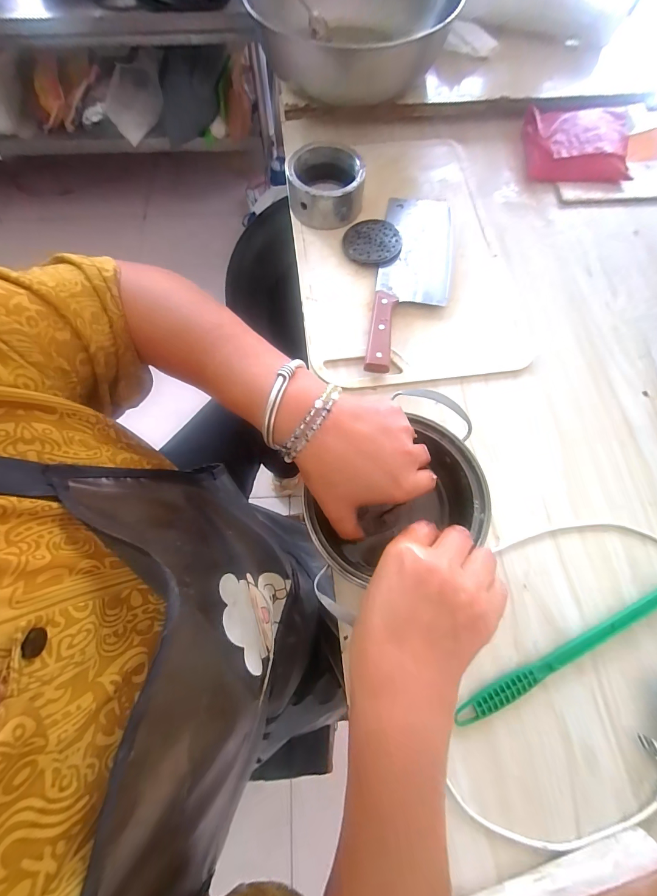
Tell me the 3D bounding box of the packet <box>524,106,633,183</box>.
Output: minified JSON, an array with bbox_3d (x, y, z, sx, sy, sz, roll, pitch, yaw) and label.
[{"bbox_3d":[0.373,-0.450,0.517,0.142,0.034,0.127,3,73,0],"label":"packet"}]

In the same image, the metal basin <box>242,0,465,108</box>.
[{"bbox_3d":[0.037,-0.646,0.517,0.278,0.087,0.291,0,73,1],"label":"metal basin"}]

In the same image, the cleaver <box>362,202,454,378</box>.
[{"bbox_3d":[0.112,-0.222,0.451,0.093,0.020,0.295,10,73,2],"label":"cleaver"}]

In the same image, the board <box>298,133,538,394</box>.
[{"bbox_3d":[0.093,-0.272,0.478,0.274,0.022,0.408,-8,74,-3],"label":"board"}]

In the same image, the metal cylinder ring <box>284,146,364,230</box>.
[{"bbox_3d":[-0.005,-0.362,0.478,0.098,0.052,0.093,0,73,-1],"label":"metal cylinder ring"}]

